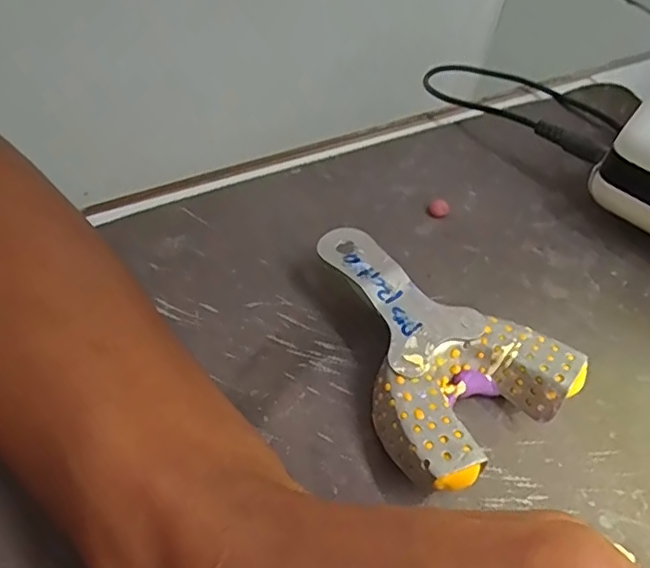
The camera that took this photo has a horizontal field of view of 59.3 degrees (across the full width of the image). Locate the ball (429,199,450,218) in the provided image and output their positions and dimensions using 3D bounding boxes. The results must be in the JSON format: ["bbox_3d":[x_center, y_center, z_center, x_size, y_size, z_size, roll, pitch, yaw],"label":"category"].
[{"bbox_3d":[0.052,-0.034,0.257,0.009,0.007,0.008,14,50,8],"label":"ball"}]

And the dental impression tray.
[{"bbox_3d":[0.030,0.020,0.198,0.067,0.025,0.094,-29,58,-25],"label":"dental impression tray"}]

